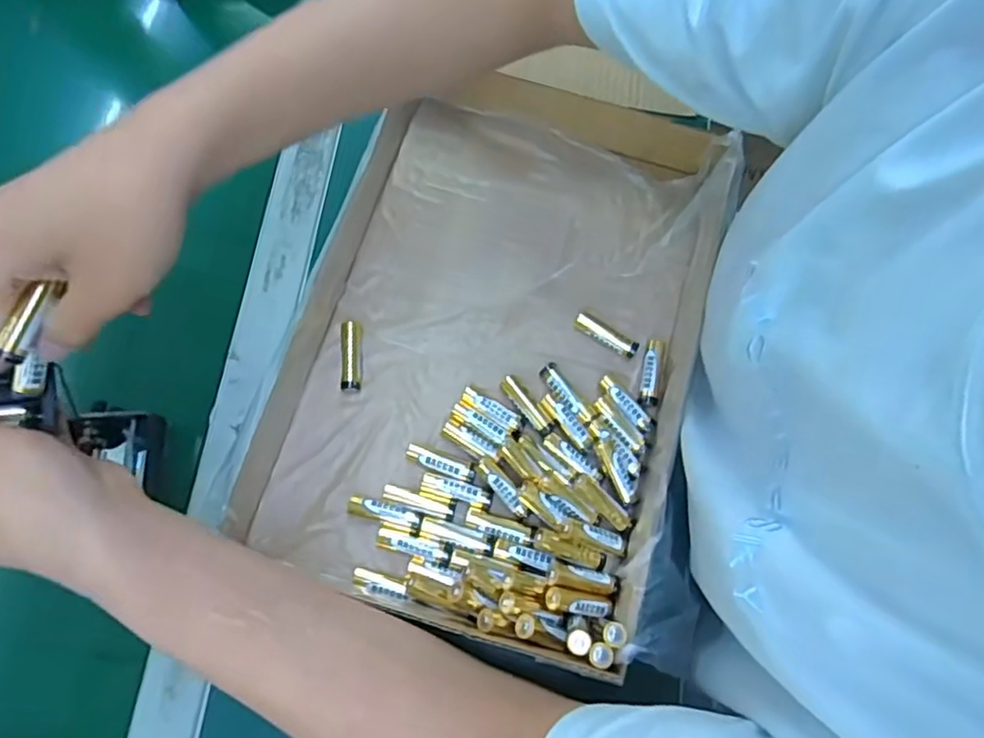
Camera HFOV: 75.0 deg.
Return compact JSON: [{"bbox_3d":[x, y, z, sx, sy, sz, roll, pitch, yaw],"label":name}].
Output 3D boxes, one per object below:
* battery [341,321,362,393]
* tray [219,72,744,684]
[{"bbox_3d":[-0.099,-0.009,0.452,0.014,0.014,0.048,-2,74,-2],"label":"battery"},{"bbox_3d":[0.007,-0.035,0.448,0.266,0.050,0.397,18,74,4],"label":"tray"}]

